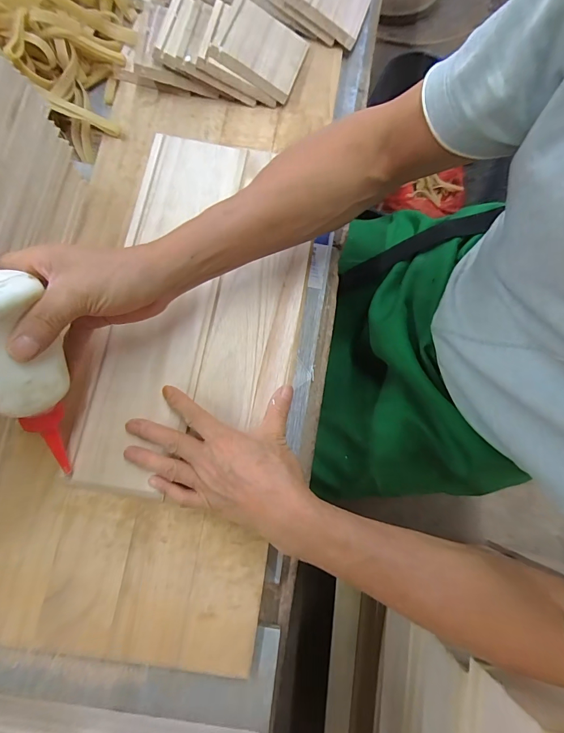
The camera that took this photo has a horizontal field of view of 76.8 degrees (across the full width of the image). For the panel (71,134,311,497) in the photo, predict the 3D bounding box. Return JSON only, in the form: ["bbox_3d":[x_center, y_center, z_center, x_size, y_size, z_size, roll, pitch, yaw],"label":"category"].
[{"bbox_3d":[-0.076,-0.067,0.363,0.186,0.012,0.370,6,78,1],"label":"panel"}]

